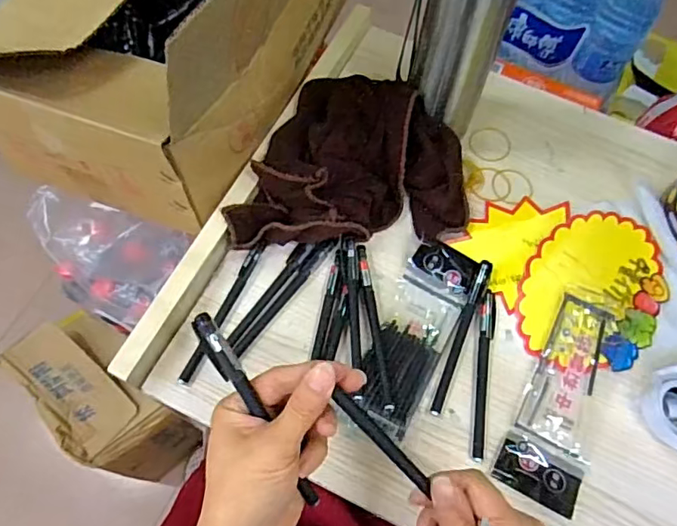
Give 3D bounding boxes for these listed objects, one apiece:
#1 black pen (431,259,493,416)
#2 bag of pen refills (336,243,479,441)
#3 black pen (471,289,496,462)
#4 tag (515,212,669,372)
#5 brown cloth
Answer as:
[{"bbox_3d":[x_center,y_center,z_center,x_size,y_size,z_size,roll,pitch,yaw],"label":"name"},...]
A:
[{"bbox_3d":[0.105,0.061,0.455,0.012,0.012,0.140,22,68,8],"label":"black pen"},{"bbox_3d":[0.061,0.064,0.452,0.059,0.011,0.175,26,69,9],"label":"bag of pen refills"},{"bbox_3d":[0.120,0.090,0.445,0.014,0.008,0.138,10,67,3],"label":"black pen"},{"bbox_3d":[0.226,0.019,0.479,0.121,0.007,0.143,12,67,4],"label":"tag"},{"bbox_3d":[0.013,-0.088,0.487,0.212,0.062,0.154,2,67,0],"label":"brown cloth"}]

